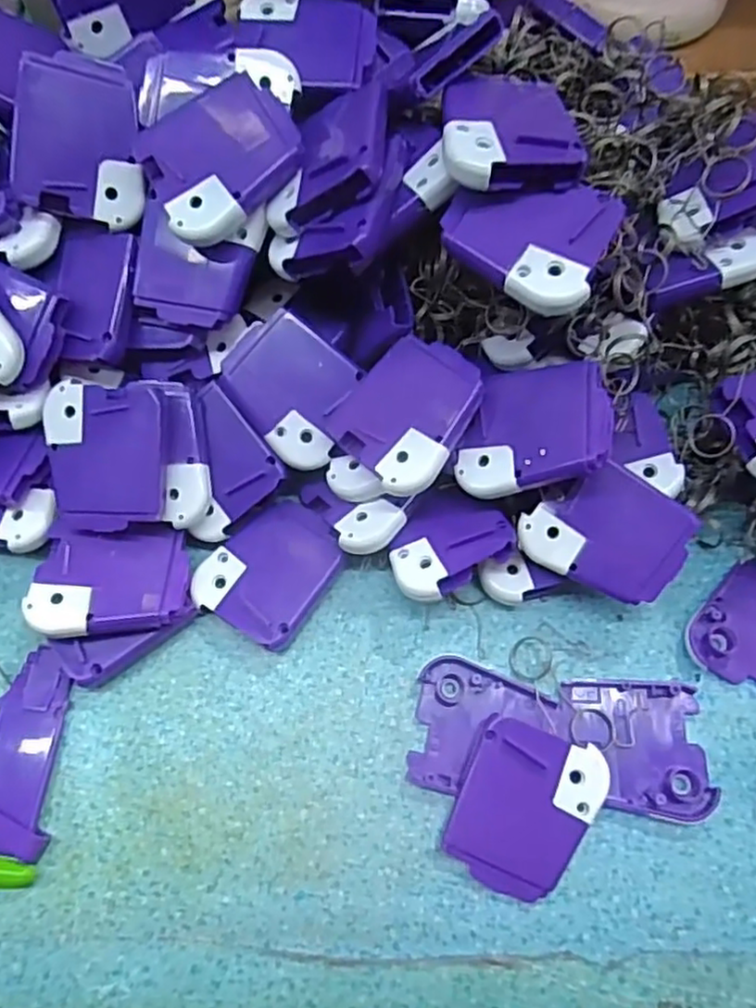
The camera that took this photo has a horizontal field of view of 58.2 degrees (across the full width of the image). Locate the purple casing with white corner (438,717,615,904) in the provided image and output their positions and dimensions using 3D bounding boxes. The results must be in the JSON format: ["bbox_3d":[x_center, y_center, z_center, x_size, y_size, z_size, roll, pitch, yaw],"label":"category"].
[{"bbox_3d":[0.057,0.119,0.269,0.050,0.010,0.060,25,84,7],"label":"purple casing with white corner"}]

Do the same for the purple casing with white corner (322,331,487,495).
[{"bbox_3d":[0.013,-0.040,0.286,0.060,0.006,0.054,-46,63,-3],"label":"purple casing with white corner"}]

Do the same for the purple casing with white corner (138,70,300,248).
[{"bbox_3d":[-0.063,-0.138,0.271,0.060,0.008,0.050,-35,85,0],"label":"purple casing with white corner"}]

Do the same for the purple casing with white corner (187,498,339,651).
[{"bbox_3d":[-0.047,0.029,0.305,0.050,0.015,0.061,30,72,10],"label":"purple casing with white corner"}]

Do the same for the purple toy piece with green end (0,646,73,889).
[{"bbox_3d":[-0.150,0.104,0.273,0.038,0.013,0.086,-1,69,-1],"label":"purple toy piece with green end"}]

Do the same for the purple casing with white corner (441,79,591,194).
[{"bbox_3d":[0.049,-0.141,0.257,0.050,0.014,0.051,-5,67,-1],"label":"purple casing with white corner"}]

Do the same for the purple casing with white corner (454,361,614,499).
[{"bbox_3d":[0.063,-0.030,0.277,0.060,0.005,0.053,-1,73,29],"label":"purple casing with white corner"}]

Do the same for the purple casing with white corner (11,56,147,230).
[{"bbox_3d":[-0.121,-0.150,0.279,0.050,0.006,0.060,7,100,-15],"label":"purple casing with white corner"}]

